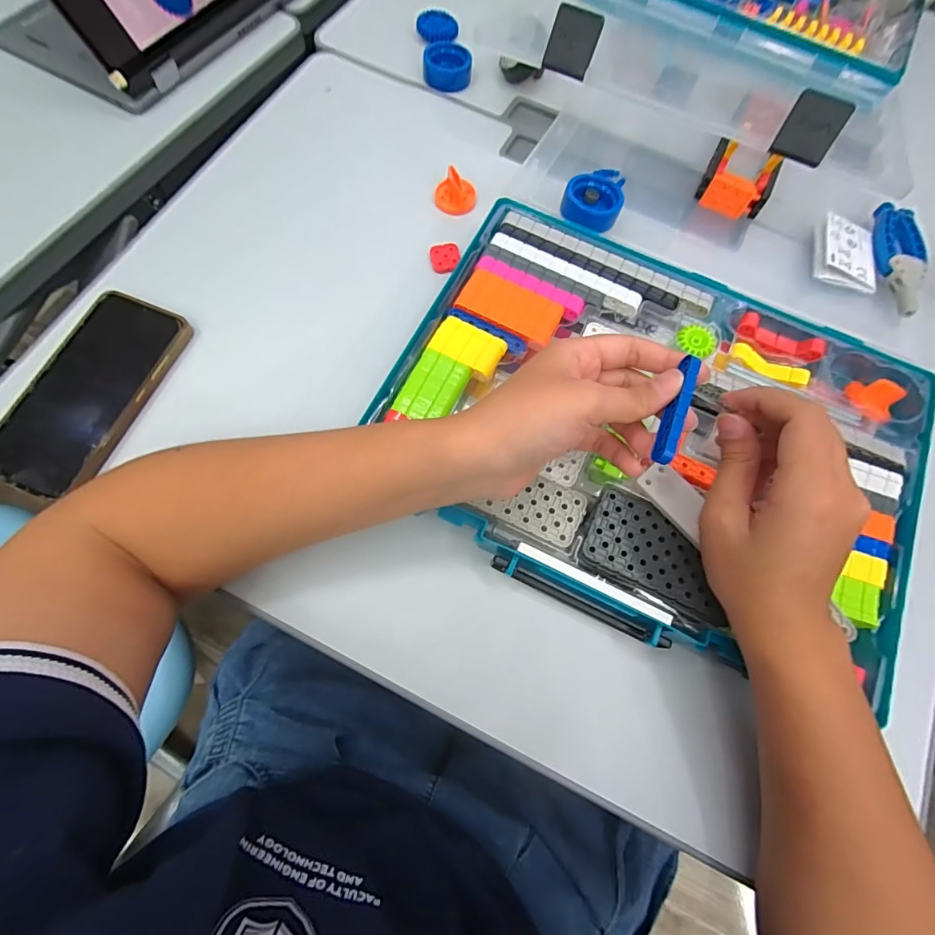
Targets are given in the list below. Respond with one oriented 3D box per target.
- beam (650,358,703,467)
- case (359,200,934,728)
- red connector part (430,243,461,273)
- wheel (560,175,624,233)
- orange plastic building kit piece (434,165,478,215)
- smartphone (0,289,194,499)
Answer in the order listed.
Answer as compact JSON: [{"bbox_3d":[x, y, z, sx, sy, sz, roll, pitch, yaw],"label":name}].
[{"bbox_3d":[0.108,-0.030,0.233,0.009,0.009,0.060,22,80,6],"label":"beam"},{"bbox_3d":[0.131,-0.031,0.324,0.349,0.040,0.276,25,75,7],"label":"case"},{"bbox_3d":[-0.019,-0.181,0.389,0.026,0.005,0.025,-12,72,-9],"label":"red connector part"},{"bbox_3d":[0.105,-0.222,0.381,0.049,0.018,0.043,20,75,5],"label":"wheel"},{"bbox_3d":[-0.011,-0.249,0.406,0.037,0.021,0.032,-3,71,-6],"label":"orange plastic building kit piece"},{"bbox_3d":[-0.281,-0.057,0.335,0.084,0.013,0.155,19,75,5],"label":"smartphone"}]

